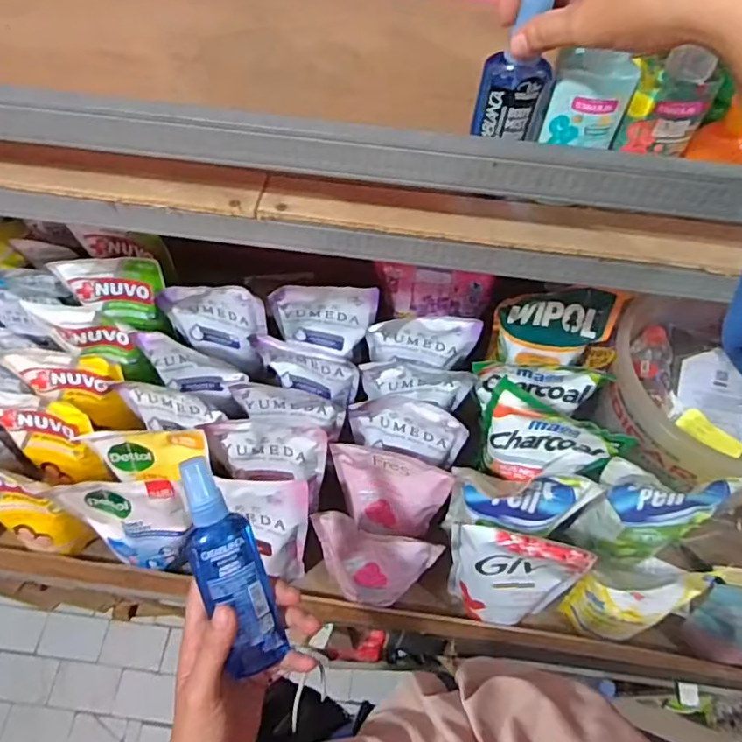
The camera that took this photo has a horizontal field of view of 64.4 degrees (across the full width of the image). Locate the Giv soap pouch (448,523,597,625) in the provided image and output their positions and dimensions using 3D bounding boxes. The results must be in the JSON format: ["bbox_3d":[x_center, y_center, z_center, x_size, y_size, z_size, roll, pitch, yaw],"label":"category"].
[{"bbox_3d":[0.142,0.225,0.624,0.129,0.169,0.058,13,60,6],"label":"Giv soap pouch"}]

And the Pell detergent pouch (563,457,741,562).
[{"bbox_3d":[0.303,0.163,0.647,0.130,0.187,0.052,8,60,3],"label":"Pell detergent pouch"}]

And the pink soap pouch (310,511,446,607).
[{"bbox_3d":[0.000,0.208,0.624,0.124,0.137,0.051,12,60,6],"label":"pink soap pouch"}]

